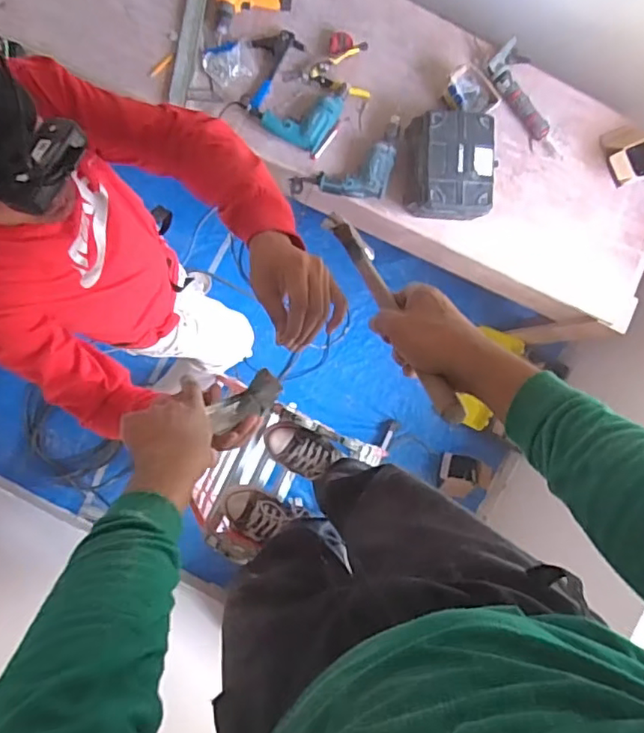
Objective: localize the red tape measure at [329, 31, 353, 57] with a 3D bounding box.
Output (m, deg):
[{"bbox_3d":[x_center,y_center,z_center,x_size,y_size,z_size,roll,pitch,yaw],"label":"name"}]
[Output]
[{"bbox_3d":[0.051,-0.878,1.563,0.075,0.030,0.053,-33,94,-7],"label":"red tape measure"}]

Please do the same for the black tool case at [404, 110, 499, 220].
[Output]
[{"bbox_3d":[0.344,-0.538,1.566,0.228,0.124,0.269,0,90,-8],"label":"black tool case"}]

